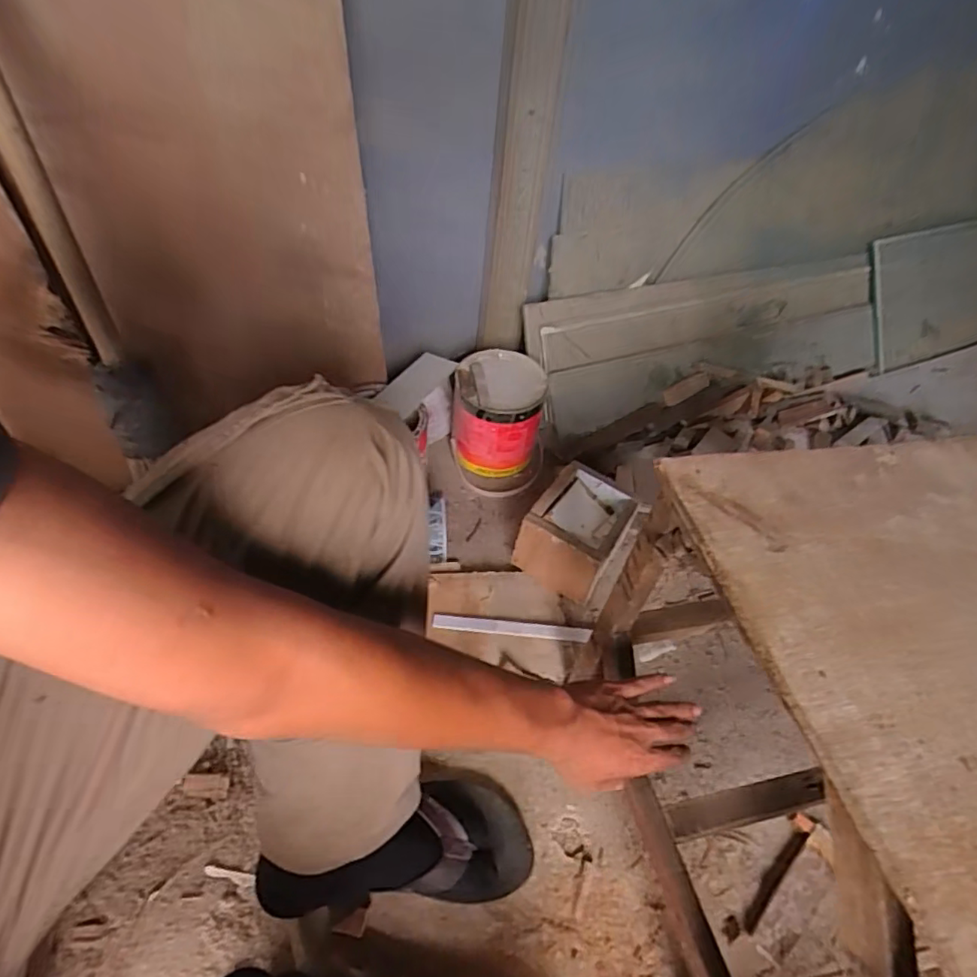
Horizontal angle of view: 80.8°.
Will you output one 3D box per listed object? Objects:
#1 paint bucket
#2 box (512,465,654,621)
[{"bbox_3d":[0.020,-0.112,0.972,0.160,0.159,0.178,9,47,0],"label":"paint bucket"},{"bbox_3d":[0.135,0.061,0.853,0.125,0.099,0.163,30,50,19],"label":"box"}]

